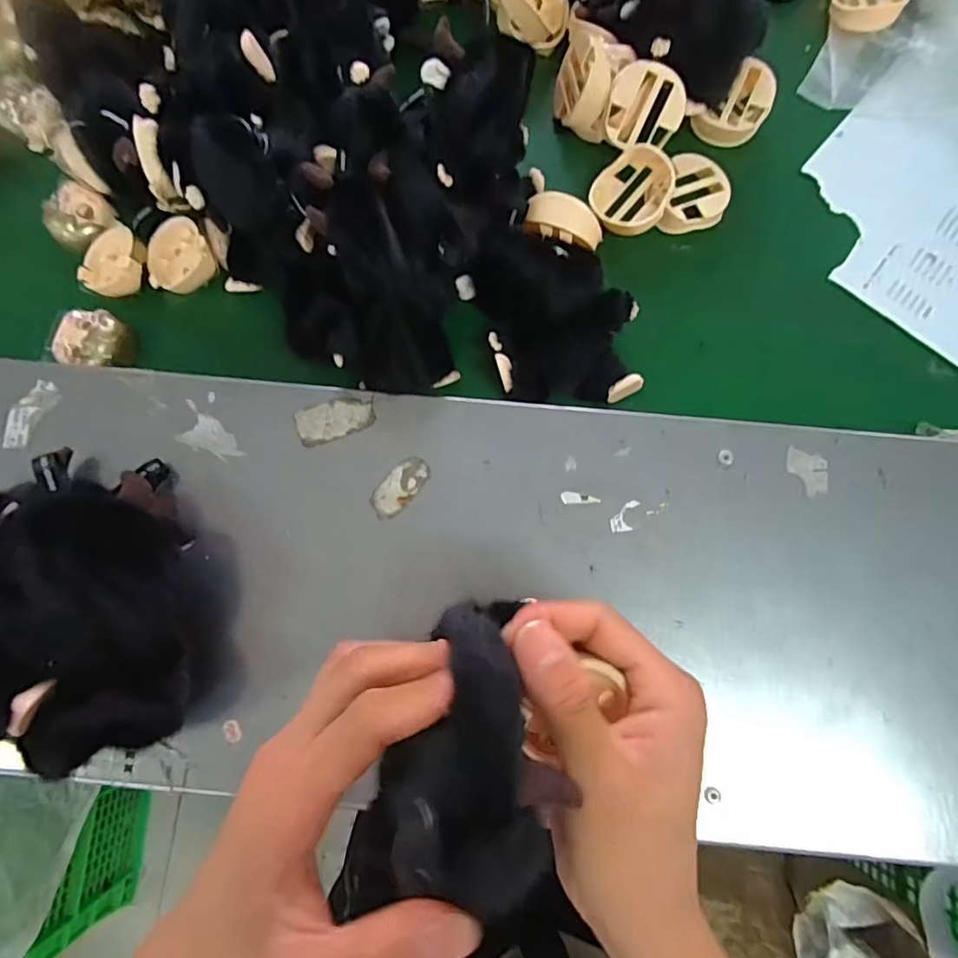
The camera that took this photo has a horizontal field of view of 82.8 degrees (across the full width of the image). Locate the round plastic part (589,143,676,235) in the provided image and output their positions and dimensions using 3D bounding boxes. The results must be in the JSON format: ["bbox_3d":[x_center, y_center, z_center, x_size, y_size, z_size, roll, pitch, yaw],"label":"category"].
[{"bbox_3d":[0.112,-0.207,0.393,0.056,0.011,0.056,0,90,27],"label":"round plastic part"}]

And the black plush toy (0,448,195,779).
[{"bbox_3d":[-0.193,0.060,0.275,0.080,0.064,0.153,-17,77,-4],"label":"black plush toy"}]

